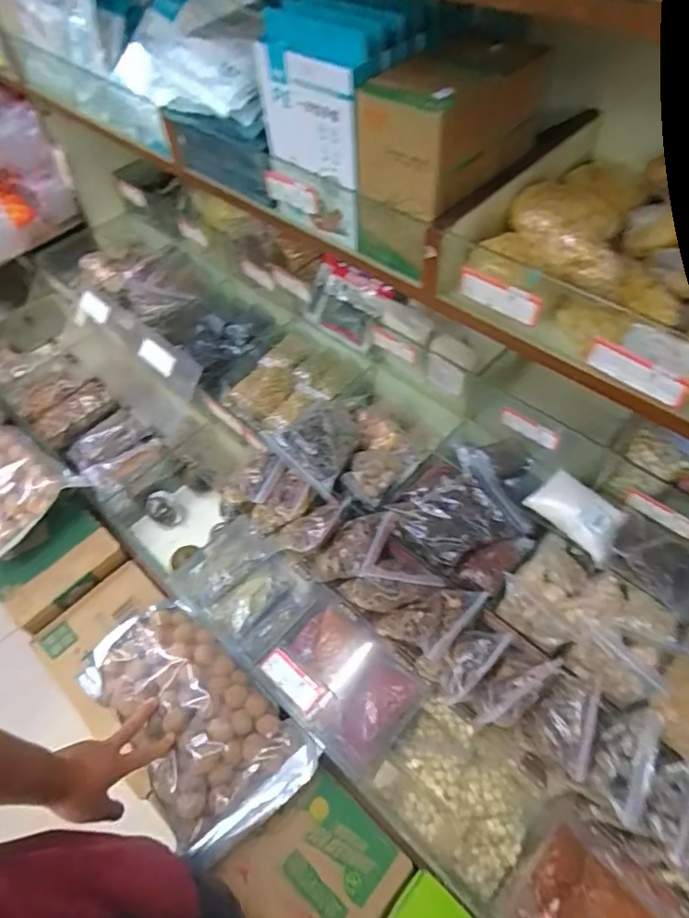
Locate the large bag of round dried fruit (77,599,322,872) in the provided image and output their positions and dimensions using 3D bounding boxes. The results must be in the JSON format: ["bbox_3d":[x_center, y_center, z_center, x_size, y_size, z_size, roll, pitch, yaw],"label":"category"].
[{"bbox_3d":[-0.217,0.356,0.737,0.188,0.042,0.335,-39,62,-24],"label":"large bag of round dried fruit"}]

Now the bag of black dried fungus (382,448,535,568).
[{"bbox_3d":[0.164,0.078,0.775,0.161,0.052,0.137,-28,57,-17],"label":"bag of black dried fungus"}]

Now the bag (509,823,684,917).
[{"bbox_3d":[0.296,0.532,0.592,0.145,0.066,0.193,-38,61,-23],"label":"bag"}]

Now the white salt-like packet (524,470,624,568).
[{"bbox_3d":[0.324,0.074,0.734,0.075,0.030,0.121,-39,62,-24],"label":"white salt-like packet"}]

